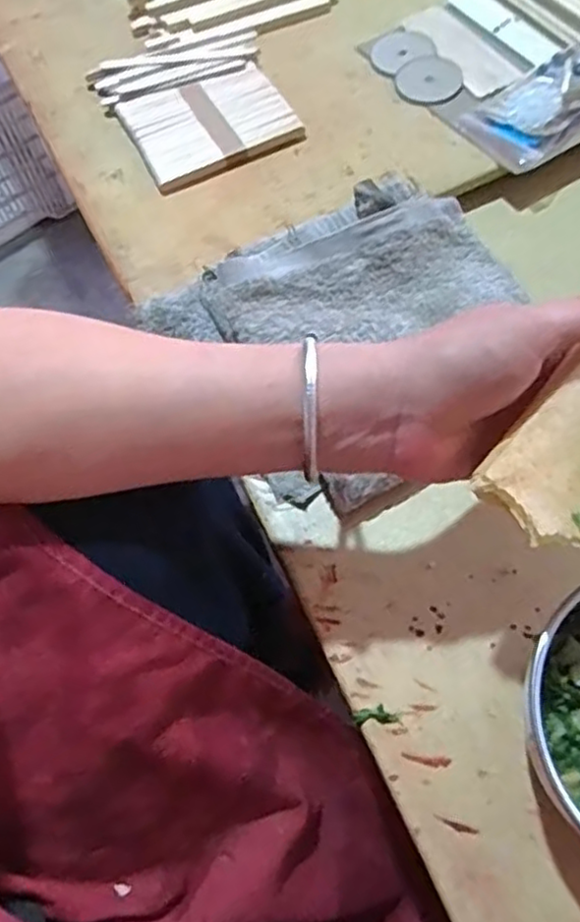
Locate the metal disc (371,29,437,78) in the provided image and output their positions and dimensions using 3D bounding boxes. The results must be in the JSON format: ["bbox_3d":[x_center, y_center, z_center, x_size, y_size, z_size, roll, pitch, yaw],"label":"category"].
[{"bbox_3d":[0.093,-0.349,0.584,0.054,0.004,0.048,-24,61,-4],"label":"metal disc"}]

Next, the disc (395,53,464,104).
[{"bbox_3d":[0.113,-0.311,0.559,0.051,0.004,0.051,-2,64,3],"label":"disc"}]

